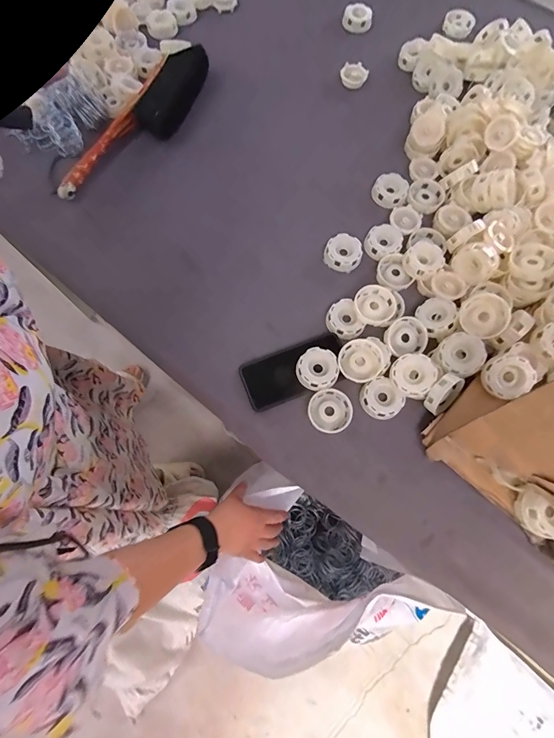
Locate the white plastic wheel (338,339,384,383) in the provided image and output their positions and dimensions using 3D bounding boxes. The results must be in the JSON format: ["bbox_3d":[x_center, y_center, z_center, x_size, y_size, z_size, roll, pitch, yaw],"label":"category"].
[{"bbox_3d":[0.121,-0.011,0.516,0.062,0.021,0.061,0,69,0],"label":"white plastic wheel"}]

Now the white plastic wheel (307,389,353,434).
[{"bbox_3d":[0.077,0.061,0.507,0.063,0.019,0.059,0,69,0],"label":"white plastic wheel"}]

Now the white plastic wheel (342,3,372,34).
[{"bbox_3d":[0.175,-0.761,0.767,0.062,0.031,0.062,0,69,0],"label":"white plastic wheel"}]

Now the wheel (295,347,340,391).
[{"bbox_3d":[0.060,0.003,0.516,0.058,0.029,0.058,0,69,0],"label":"wheel"}]

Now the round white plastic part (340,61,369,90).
[{"bbox_3d":[0.156,-0.596,0.716,0.055,0.024,0.055,0,69,0],"label":"round white plastic part"}]

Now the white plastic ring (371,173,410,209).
[{"bbox_3d":[0.202,-0.316,0.623,0.061,0.023,0.058,0,69,0],"label":"white plastic ring"}]

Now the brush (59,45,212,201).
[{"bbox_3d":[-0.251,-0.455,0.649,0.129,0.047,0.390,22,71,8],"label":"brush"}]

